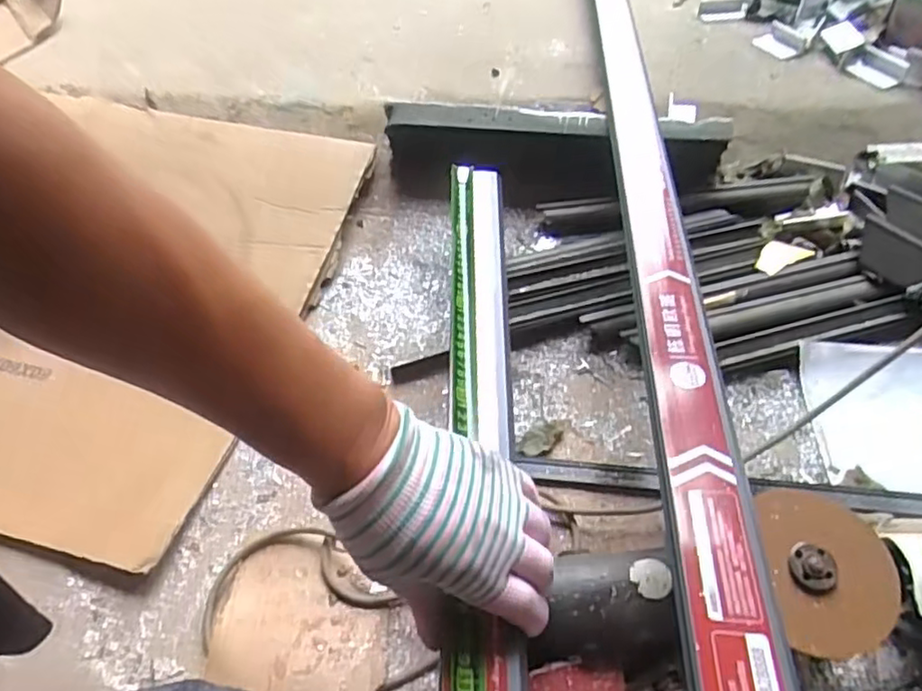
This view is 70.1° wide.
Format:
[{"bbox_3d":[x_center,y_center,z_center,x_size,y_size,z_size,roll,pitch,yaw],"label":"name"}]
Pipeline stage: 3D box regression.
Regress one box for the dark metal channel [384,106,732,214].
[{"bbox_3d":[0.098,-0.208,0.746,0.377,0.095,0.078,4,52,7],"label":"dark metal channel"}]

